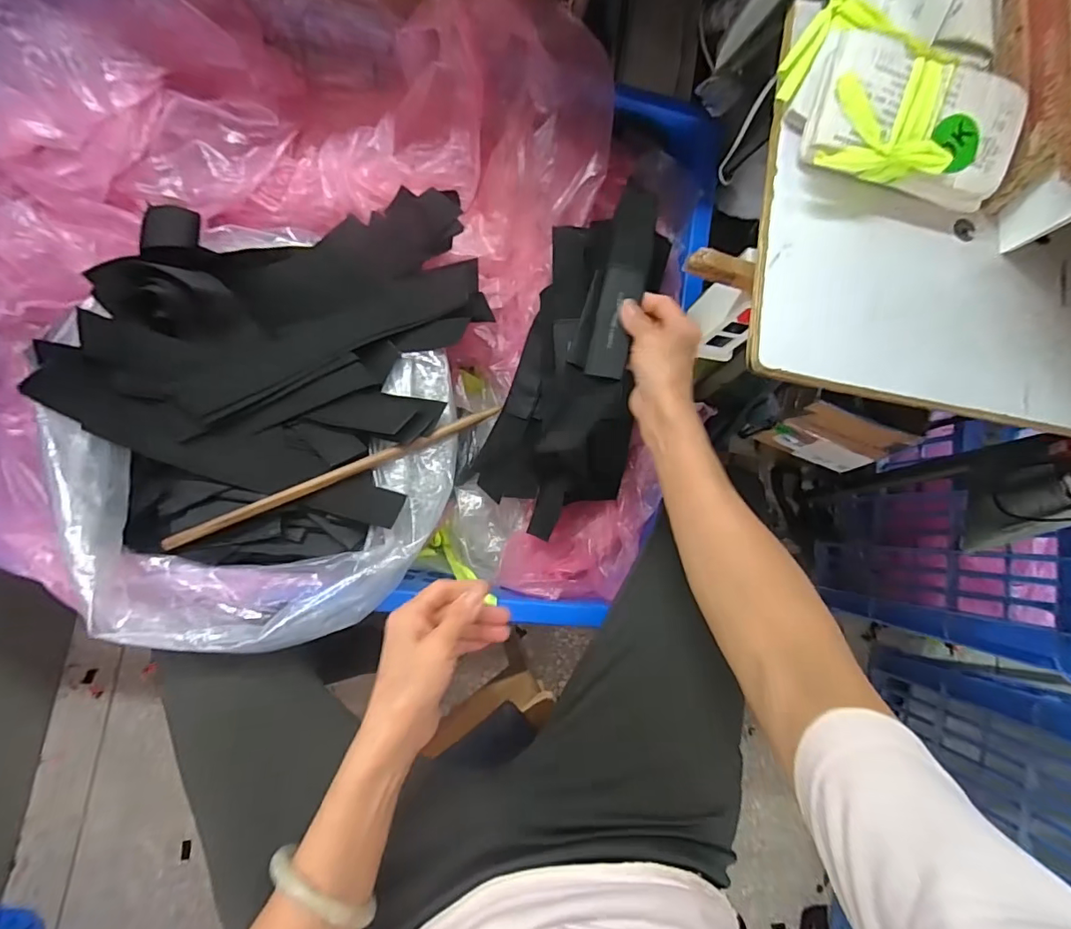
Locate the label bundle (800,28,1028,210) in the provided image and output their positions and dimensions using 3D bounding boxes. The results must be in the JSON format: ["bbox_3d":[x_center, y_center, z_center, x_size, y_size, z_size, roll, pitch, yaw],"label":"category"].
[{"bbox_3d":[0.220,-0.198,0.290,0.116,0.032,0.071,9,82,-6],"label":"label bundle"}]

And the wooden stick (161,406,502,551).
[{"bbox_3d":[-0.199,0.008,0.521,0.346,0.010,0.015,-23,87,-9],"label":"wooden stick"}]

